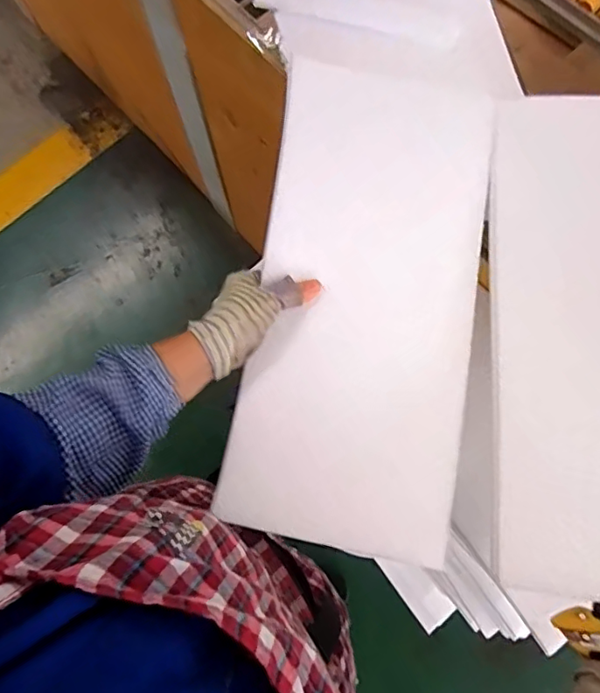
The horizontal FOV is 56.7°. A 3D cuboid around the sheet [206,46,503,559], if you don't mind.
[{"bbox_3d":[0.066,-0.058,0.554,0.209,0.032,0.492,10,78,-2],"label":"sheet"}]

